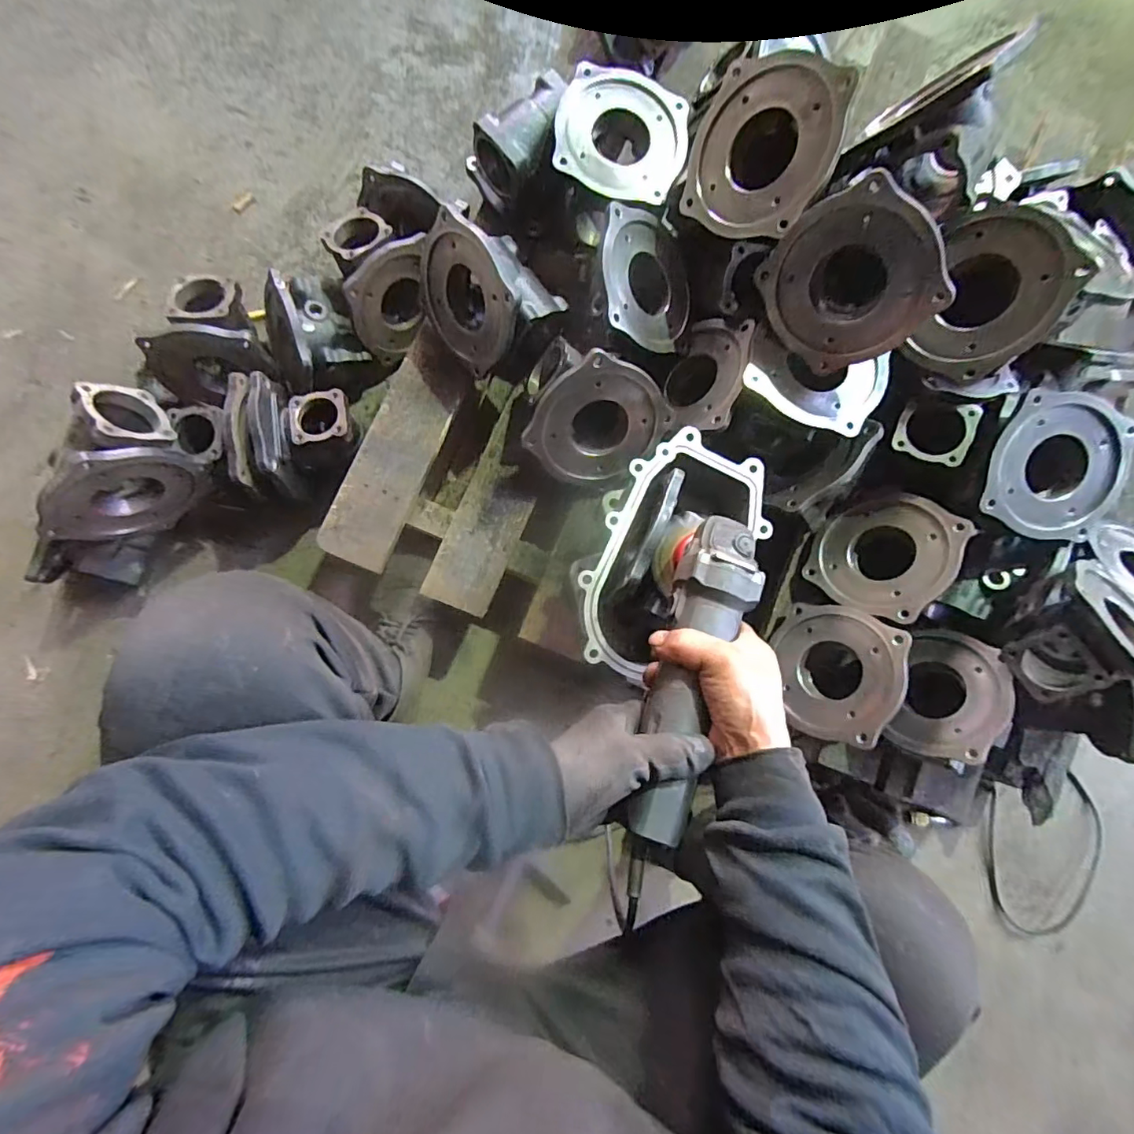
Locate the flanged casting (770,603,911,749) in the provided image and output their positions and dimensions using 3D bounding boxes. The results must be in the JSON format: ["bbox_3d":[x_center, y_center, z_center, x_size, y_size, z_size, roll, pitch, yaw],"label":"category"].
[{"bbox_3d":[0.337,0.134,0.662,0.035,0.155,0.157,28,83,-42],"label":"flanged casting"}]

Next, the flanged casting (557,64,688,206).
[{"bbox_3d":[0.067,-0.529,0.645,0.157,0.020,0.154,0,85,-5],"label":"flanged casting"}]

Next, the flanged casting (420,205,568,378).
[{"bbox_3d":[-0.091,-0.355,0.677,0.121,0.157,0.160,-36,89,-35],"label":"flanged casting"}]

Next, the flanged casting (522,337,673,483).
[{"bbox_3d":[0.033,-0.198,0.679,0.169,0.113,0.158,-8,131,-9],"label":"flanged casting"}]

